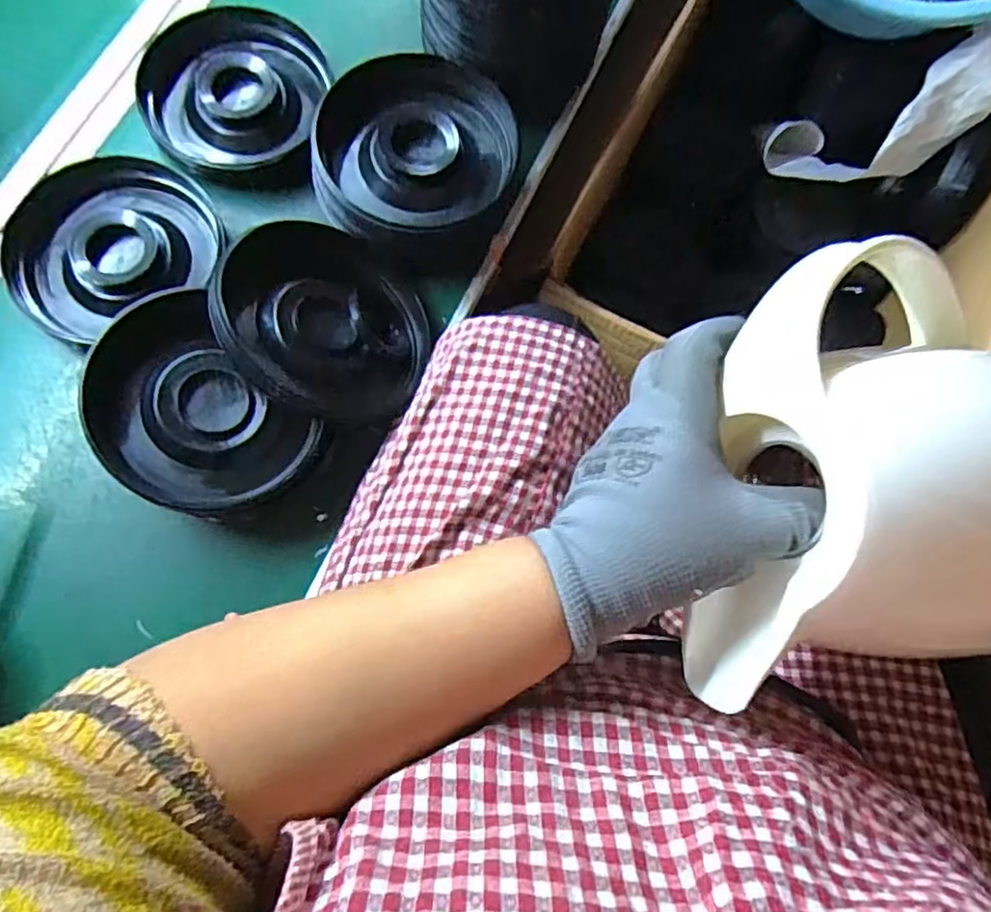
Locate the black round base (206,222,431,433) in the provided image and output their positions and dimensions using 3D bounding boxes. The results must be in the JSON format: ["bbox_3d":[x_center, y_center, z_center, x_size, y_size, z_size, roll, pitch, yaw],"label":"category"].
[{"bbox_3d":[-0.121,-0.101,0.469,0.152,0.023,0.140,11,70,-32],"label":"black round base"}]

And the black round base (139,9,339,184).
[{"bbox_3d":[-0.222,-0.310,0.540,0.139,0.049,0.154,9,76,1],"label":"black round base"}]

